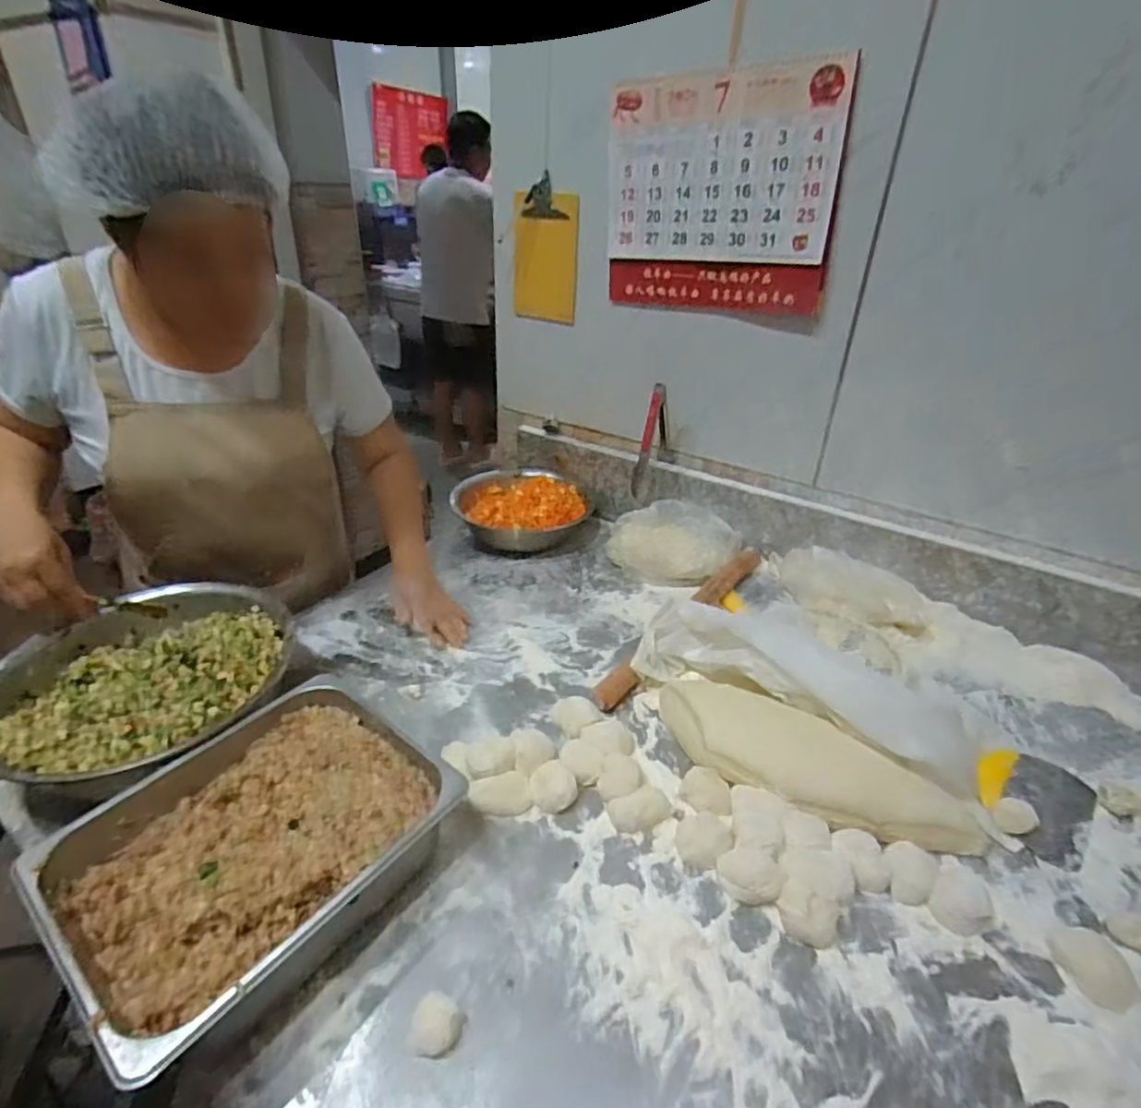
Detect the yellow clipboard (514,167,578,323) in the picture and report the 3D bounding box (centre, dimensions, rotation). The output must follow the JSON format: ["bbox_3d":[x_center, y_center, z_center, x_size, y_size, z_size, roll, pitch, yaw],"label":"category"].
[{"bbox_3d":[-0.046,-0.545,1.146,0.136,0.223,0.012,19,35,26],"label":"yellow clipboard"}]

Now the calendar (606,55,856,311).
[{"bbox_3d":[0.215,-0.534,0.938,0.366,0.308,0.016,22,36,29],"label":"calendar"}]

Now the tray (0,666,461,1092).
[{"bbox_3d":[-0.308,0.287,0.628,0.275,0.100,0.326,25,38,33],"label":"tray"}]

